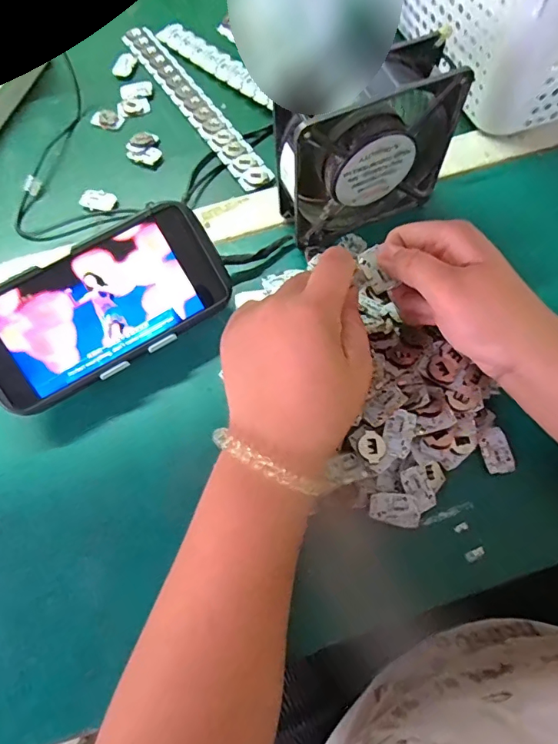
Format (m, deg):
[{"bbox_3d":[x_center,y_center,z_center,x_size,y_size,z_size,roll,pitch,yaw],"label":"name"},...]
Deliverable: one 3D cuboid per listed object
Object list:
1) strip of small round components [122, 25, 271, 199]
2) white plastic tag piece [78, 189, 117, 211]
[{"bbox_3d":[-0.082,-0.260,0.455,0.030,0.005,0.252,-32,70,-10],"label":"strip of small round components"},{"bbox_3d":[-0.158,-0.150,0.419,0.030,0.007,0.019,18,70,9],"label":"white plastic tag piece"}]

